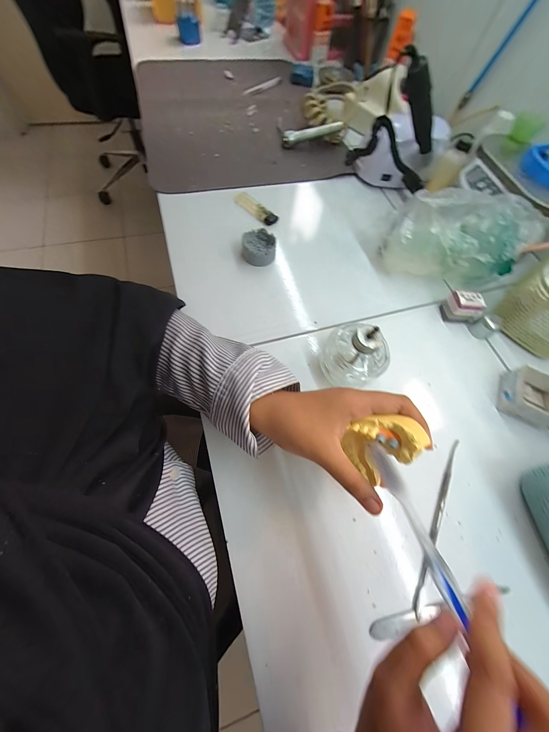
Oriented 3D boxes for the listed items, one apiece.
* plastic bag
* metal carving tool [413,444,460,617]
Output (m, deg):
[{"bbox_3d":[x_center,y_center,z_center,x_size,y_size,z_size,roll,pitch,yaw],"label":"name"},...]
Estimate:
[{"bbox_3d":[0.242,-0.168,0.347,0.169,0.104,0.071,15,66,2],"label":"plastic bag"},{"bbox_3d":[0.168,0.154,0.255,0.009,0.008,0.172,29,69,10],"label":"metal carving tool"}]

